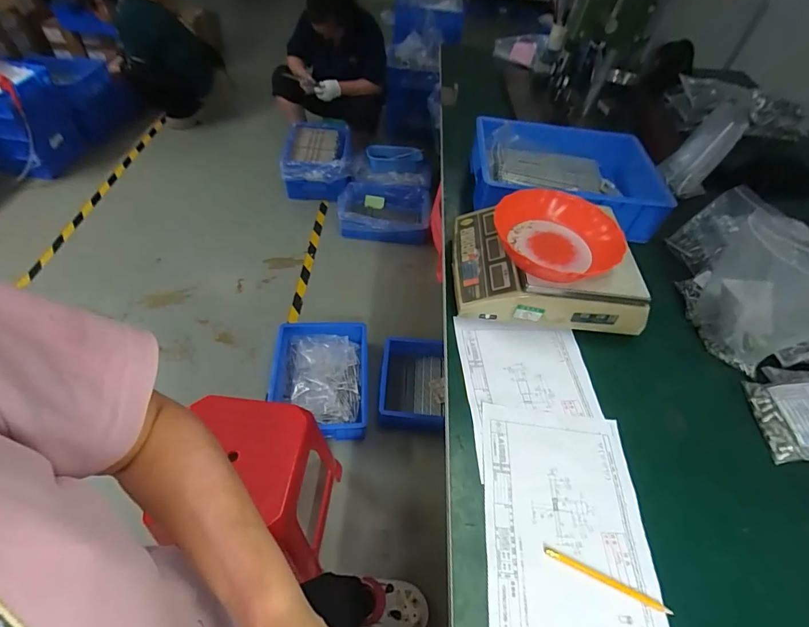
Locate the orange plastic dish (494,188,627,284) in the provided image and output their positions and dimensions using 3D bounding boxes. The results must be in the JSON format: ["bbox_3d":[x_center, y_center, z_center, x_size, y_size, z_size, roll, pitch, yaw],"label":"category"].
[{"bbox_3d":[0.258,-0.127,0.738,0.187,0.075,0.220,-31,59,-27],"label":"orange plastic dish"}]

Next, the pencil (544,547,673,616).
[{"bbox_3d":[0.244,0.322,0.509,0.148,0.008,0.011,20,51,15],"label":"pencil"}]

